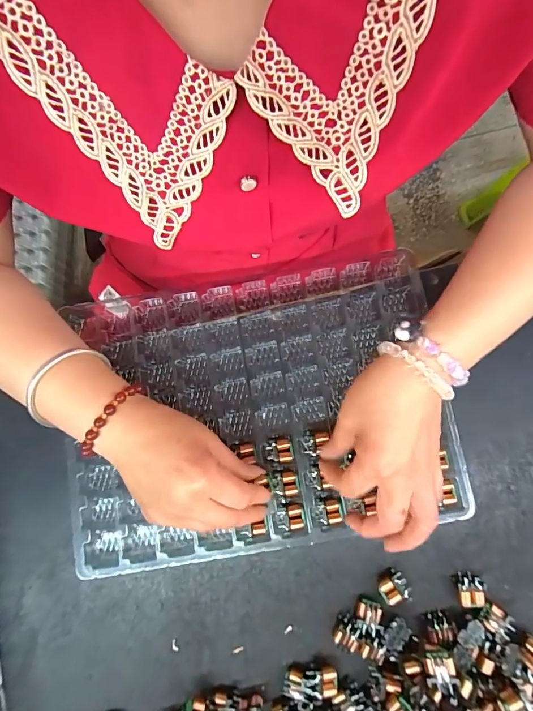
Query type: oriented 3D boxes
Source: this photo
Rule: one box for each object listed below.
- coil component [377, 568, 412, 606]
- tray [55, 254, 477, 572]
[{"bbox_3d":[0.103,0.191,0.293,0.023,0.015,0.021,-24,78,-1],"label":"coil component"},{"bbox_3d":[-0.011,0.047,0.321,0.327,0.021,0.243,-8,79,2],"label":"tray"}]

